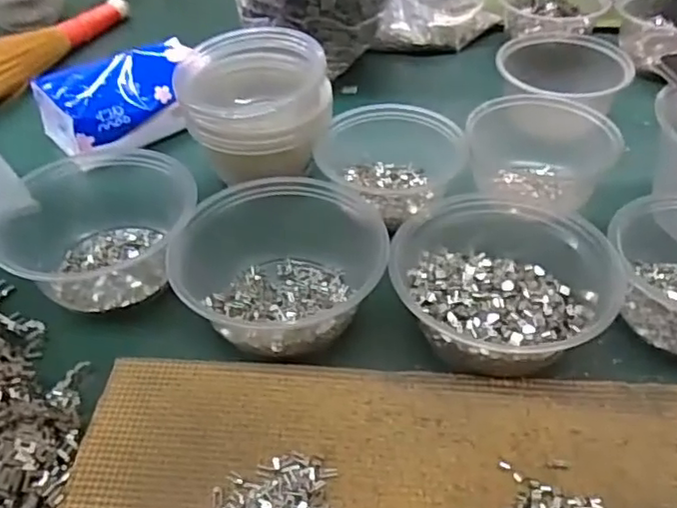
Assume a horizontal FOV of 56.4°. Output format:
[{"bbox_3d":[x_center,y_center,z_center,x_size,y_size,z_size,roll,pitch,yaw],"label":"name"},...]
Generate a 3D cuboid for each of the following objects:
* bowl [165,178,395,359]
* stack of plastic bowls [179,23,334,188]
[{"bbox_3d":[-0.041,0.008,0.418,0.132,0.058,0.123,-1,43,1],"label":"bowl"},{"bbox_3d":[-0.064,-0.115,0.514,0.117,0.100,0.106,-8,45,-5],"label":"stack of plastic bowls"}]

